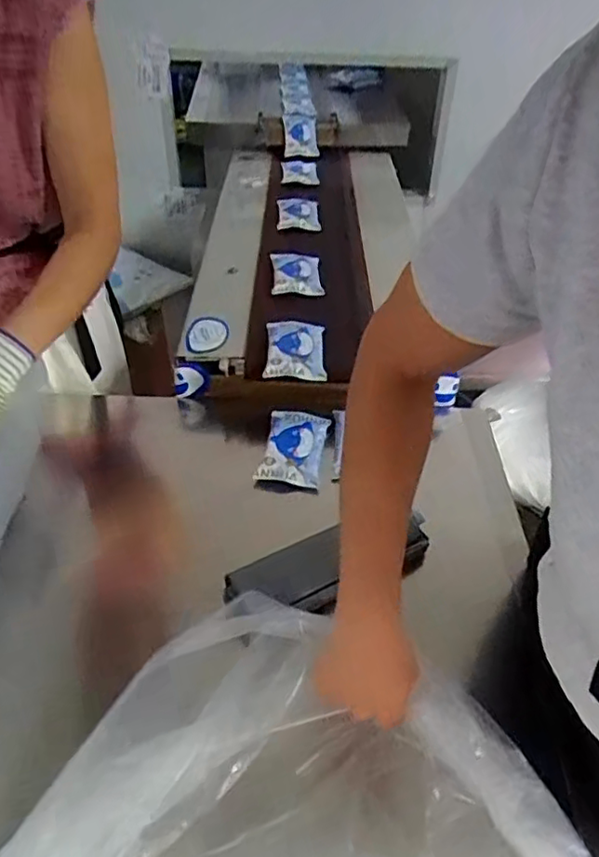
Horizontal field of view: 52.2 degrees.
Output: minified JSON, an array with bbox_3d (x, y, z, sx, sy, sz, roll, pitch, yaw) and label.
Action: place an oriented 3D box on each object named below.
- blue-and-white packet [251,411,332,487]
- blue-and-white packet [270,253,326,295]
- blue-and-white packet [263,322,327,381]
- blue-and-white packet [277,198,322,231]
[{"bbox_3d":[-0.006,0.020,0.859,0.083,0.019,0.138,8,40,5],"label":"blue-and-white packet"},{"bbox_3d":[-0.005,-0.279,1.094,0.088,0.016,0.155,0,40,-4],"label":"blue-and-white packet"},{"bbox_3d":[-0.005,-0.119,0.905,0.085,0.022,0.134,1,40,-2],"label":"blue-and-white packet"},{"bbox_3d":[-0.007,-0.470,1.315,0.088,0.028,0.148,-3,40,-7],"label":"blue-and-white packet"}]

